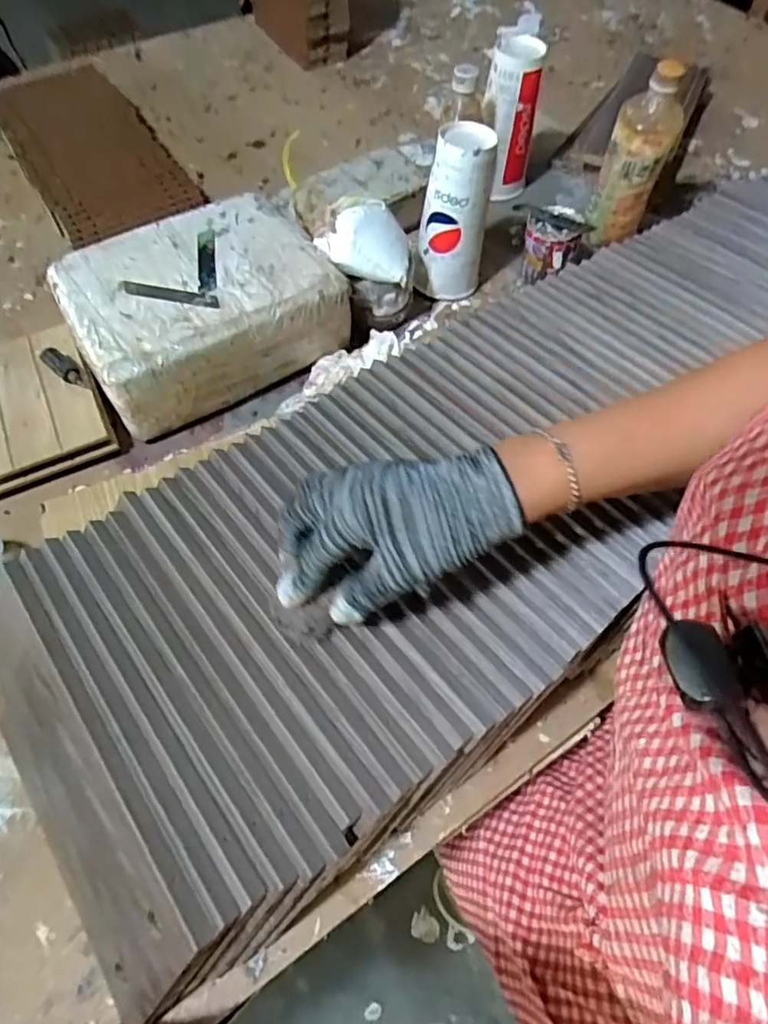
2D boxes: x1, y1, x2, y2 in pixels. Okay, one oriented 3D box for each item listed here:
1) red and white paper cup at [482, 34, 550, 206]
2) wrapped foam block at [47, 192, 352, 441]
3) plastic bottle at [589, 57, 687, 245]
[{"bbox_3d":[0.164,-0.504,0.774,0.066,0.187,0.065,0,62,1],"label":"red and white paper cup"},{"bbox_3d":[-0.190,-0.223,0.638,0.262,0.106,0.208,-28,65,-14],"label":"wrapped foam block"},{"bbox_3d":[0.298,-0.409,0.704,0.067,0.218,0.056,16,63,9],"label":"plastic bottle"}]

